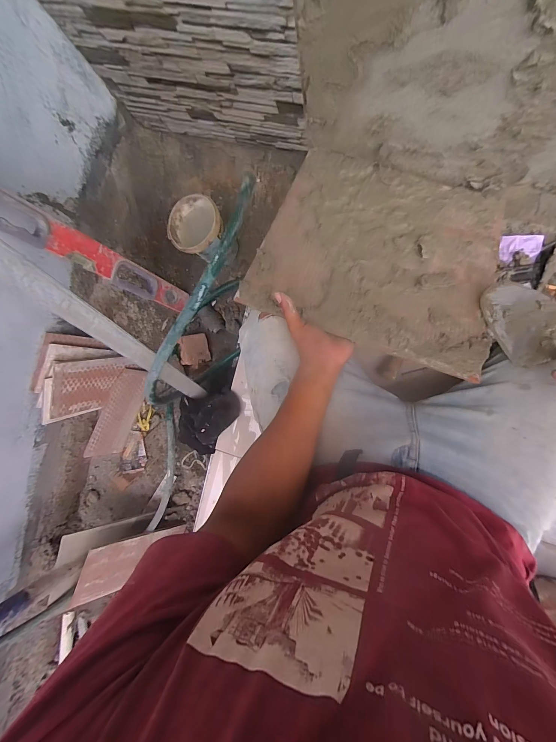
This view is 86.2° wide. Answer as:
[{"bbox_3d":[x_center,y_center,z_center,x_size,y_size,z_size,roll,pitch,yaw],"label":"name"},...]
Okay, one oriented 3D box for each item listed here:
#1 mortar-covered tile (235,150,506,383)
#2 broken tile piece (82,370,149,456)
[{"bbox_3d":[0.179,-0.218,0.521,0.388,0.010,0.383,19,71,7],"label":"mortar-covered tile"},{"bbox_3d":[-0.425,0.114,0.805,0.010,0.119,0.246,22,90,20],"label":"broken tile piece"}]

